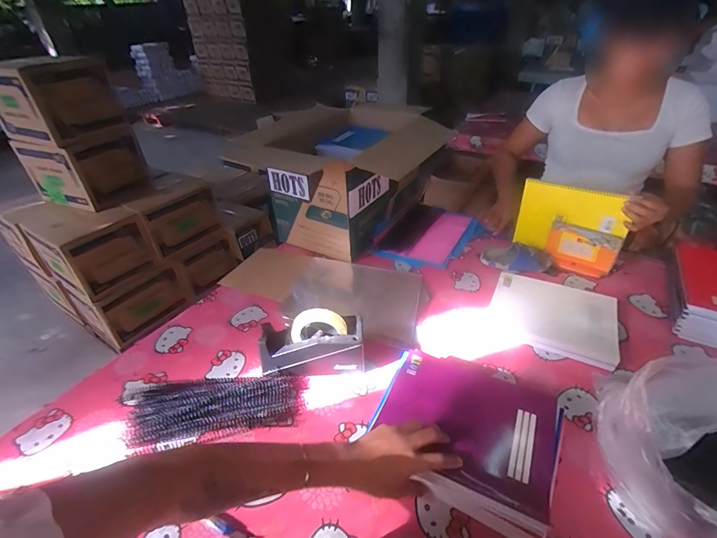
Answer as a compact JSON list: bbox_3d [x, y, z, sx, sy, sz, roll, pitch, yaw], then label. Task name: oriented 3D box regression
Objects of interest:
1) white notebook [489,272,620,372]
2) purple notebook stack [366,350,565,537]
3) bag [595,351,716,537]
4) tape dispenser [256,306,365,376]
[{"bbox_3d":[0.427,0.100,0.814,0.251,0.038,0.201,18,40,27],"label":"white notebook"},{"bbox_3d":[0.175,0.254,0.595,0.268,0.076,0.232,16,41,26],"label":"purple notebook stack"},{"bbox_3d":[0.484,0.248,0.501,0.255,0.159,0.272,20,42,28],"label":"bag"},{"bbox_3d":[-0.089,0.147,0.718,0.197,0.126,0.080,-2,35,0],"label":"tape dispenser"}]

